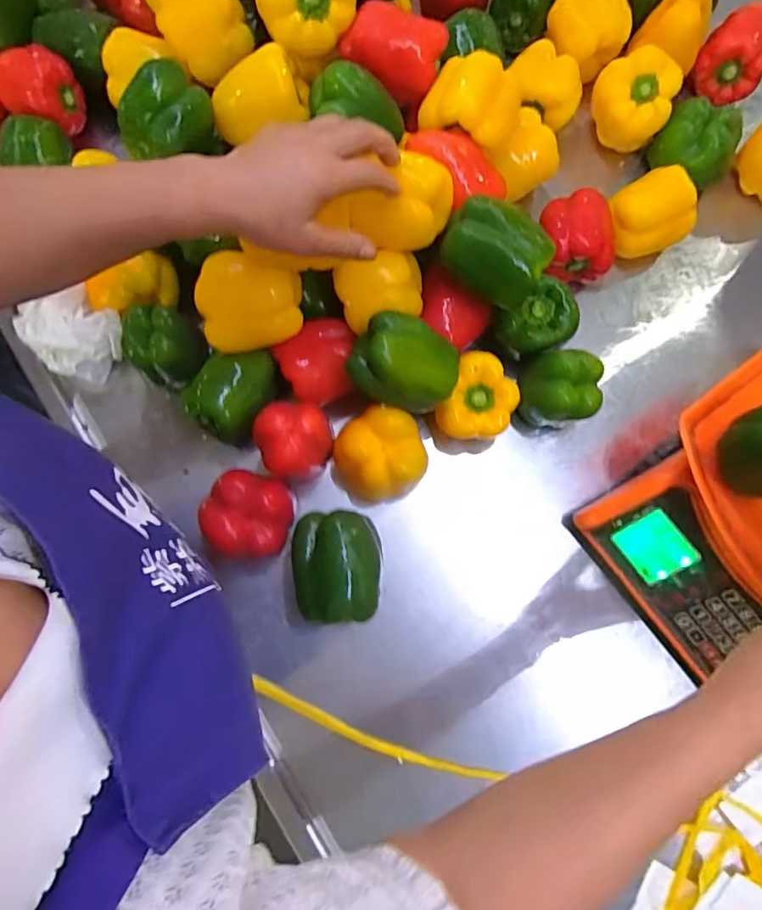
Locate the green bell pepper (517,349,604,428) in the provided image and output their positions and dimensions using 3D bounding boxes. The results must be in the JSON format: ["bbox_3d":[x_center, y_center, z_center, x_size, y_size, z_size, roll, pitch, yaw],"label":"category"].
[{"bbox_3d":[0.174,-0.062,0.536,0.075,0.072,0.066,-10,80,-2],"label":"green bell pepper"}]

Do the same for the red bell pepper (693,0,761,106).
[{"bbox_3d":[0.416,-0.467,0.614,0.075,0.074,0.079,33,81,6],"label":"red bell pepper"}]

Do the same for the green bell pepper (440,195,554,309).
[{"bbox_3d":[0.103,-0.183,0.489,0.099,0.064,0.063,36,82,6],"label":"green bell pepper"}]

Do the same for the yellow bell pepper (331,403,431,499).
[{"bbox_3d":[0.001,0.002,0.519,0.081,0.066,0.077,0,80,0],"label":"yellow bell pepper"}]

